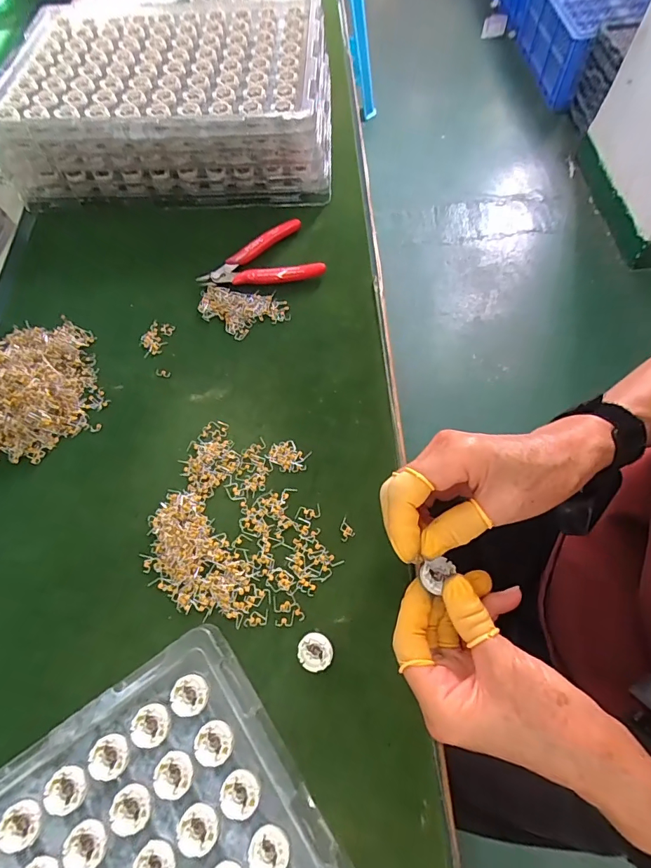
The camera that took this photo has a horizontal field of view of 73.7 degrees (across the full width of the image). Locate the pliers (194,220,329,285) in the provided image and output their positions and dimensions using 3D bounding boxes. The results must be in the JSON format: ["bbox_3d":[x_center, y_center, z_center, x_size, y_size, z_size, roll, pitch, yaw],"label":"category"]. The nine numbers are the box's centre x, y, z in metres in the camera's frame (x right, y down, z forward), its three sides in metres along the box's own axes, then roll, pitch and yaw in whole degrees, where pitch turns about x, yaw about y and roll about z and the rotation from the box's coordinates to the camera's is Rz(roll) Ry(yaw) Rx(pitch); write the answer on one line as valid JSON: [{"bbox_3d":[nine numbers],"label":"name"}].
[{"bbox_3d":[-0.068,-0.185,0.449,0.123,0.013,0.074,-9,64,-1],"label":"pliers"}]

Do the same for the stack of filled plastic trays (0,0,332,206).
[{"bbox_3d":[-0.172,-0.390,0.513,0.345,0.088,0.257,0,64,3],"label":"stack of filled plastic trays"}]

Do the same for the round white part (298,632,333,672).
[{"bbox_3d":[-0.007,0.146,0.291,0.023,0.012,0.022,-1,64,3],"label":"round white part"}]

